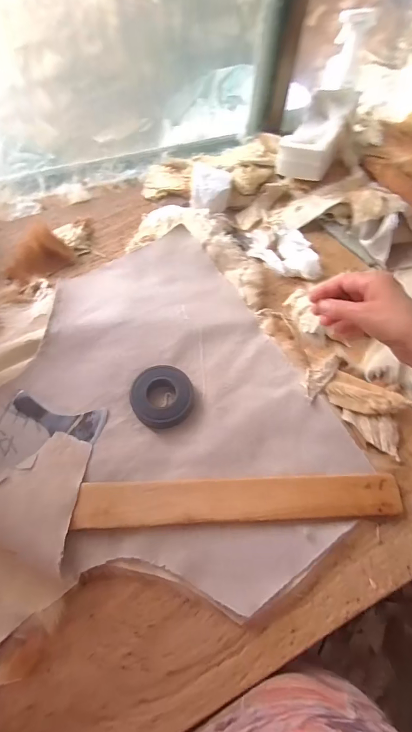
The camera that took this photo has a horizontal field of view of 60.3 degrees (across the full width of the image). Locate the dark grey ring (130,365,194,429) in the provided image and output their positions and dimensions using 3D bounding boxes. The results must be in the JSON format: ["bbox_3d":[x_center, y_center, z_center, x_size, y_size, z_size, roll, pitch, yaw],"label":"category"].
[{"bbox_3d":[-0.061,0.040,0.499,0.085,0.020,0.084,2,61,-3],"label":"dark grey ring"}]

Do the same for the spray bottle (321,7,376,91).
[{"bbox_3d":[0.328,-0.714,0.810,0.078,0.167,0.049,13,62,4],"label":"spray bottle"}]

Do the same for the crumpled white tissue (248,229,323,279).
[{"bbox_3d":[0.144,-0.204,0.645,0.110,0.019,0.119,-15,63,-11],"label":"crumpled white tissue"}]

